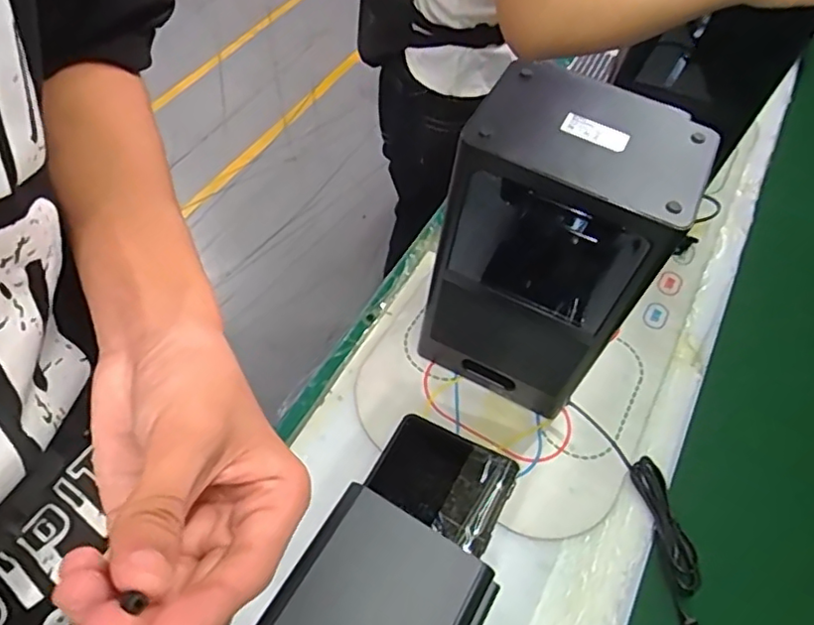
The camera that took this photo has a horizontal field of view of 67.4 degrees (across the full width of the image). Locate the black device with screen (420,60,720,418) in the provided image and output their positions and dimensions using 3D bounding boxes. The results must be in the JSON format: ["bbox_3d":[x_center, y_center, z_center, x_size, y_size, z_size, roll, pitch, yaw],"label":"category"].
[{"bbox_3d":[0.136,-0.053,0.641,0.188,0.351,0.140,25,58,10],"label":"black device with screen"}]

